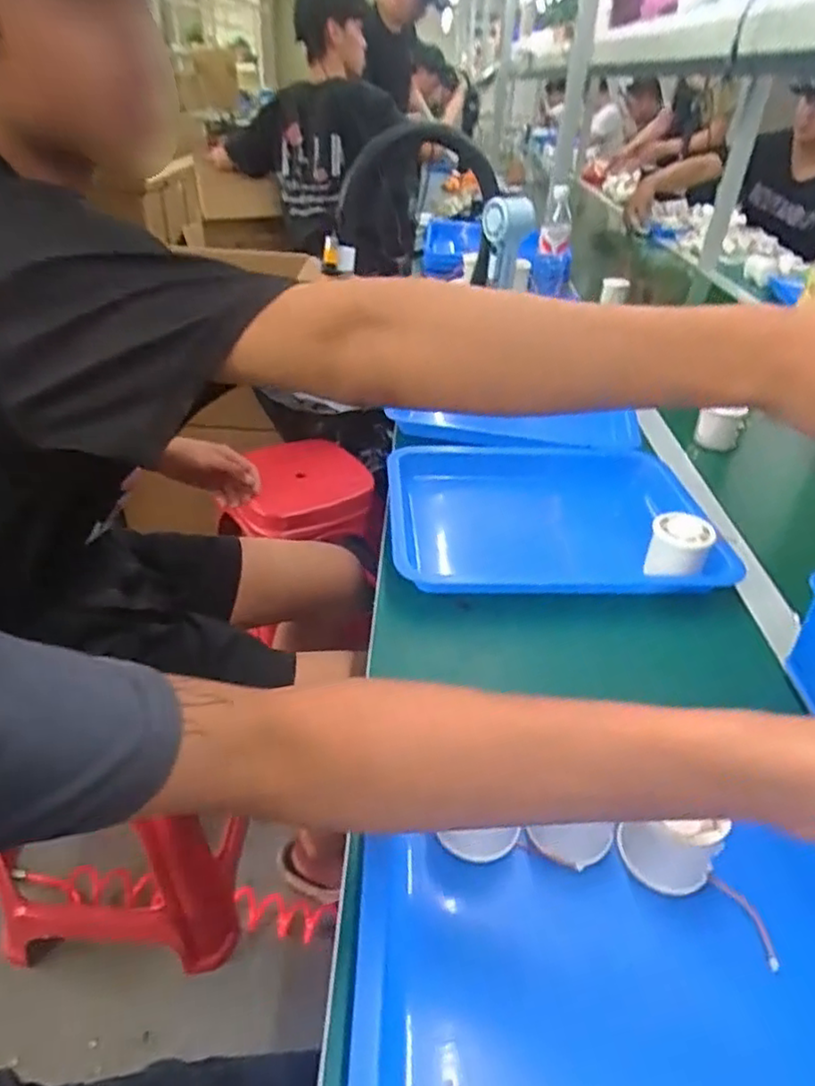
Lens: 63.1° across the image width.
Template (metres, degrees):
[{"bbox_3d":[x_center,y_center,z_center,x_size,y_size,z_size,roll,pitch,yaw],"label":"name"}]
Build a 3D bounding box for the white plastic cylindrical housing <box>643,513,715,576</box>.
[{"bbox_3d":[0.258,0.003,0.627,0.055,0.041,0.050,3,35,-2],"label":"white plastic cylindrical housing"}]

